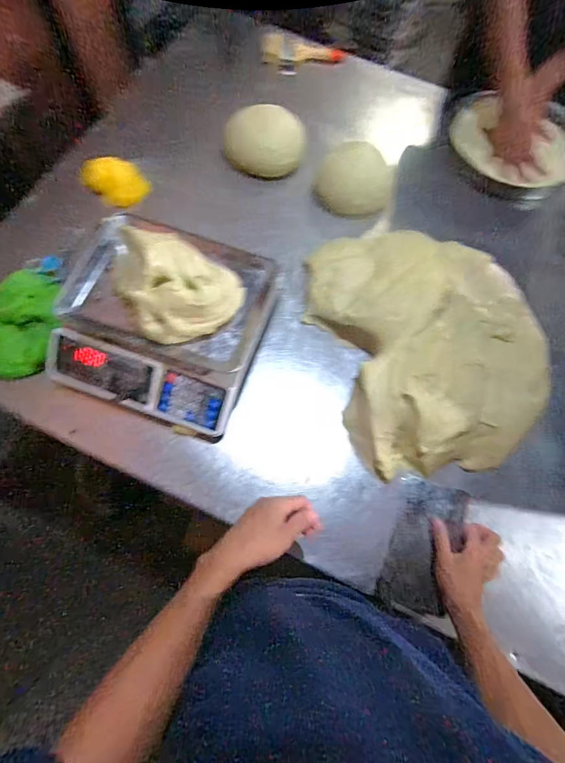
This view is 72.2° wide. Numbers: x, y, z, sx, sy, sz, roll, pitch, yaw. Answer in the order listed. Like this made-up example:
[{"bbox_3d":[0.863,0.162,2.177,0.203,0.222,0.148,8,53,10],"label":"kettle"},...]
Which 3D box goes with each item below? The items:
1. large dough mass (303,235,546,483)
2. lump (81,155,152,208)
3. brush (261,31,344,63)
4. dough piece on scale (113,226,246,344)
[{"bbox_3d":[0.283,-0.088,0.731,0.414,0.073,0.496,-16,71,-10],"label":"large dough mass"},{"bbox_3d":[-0.377,-0.455,0.887,0.128,0.070,0.089,-34,75,-15],"label":"lump"},{"bbox_3d":[0.051,-0.859,1.000,0.208,0.048,0.028,4,69,-2],"label":"brush"},{"bbox_3d":[-0.177,-0.162,0.642,0.176,0.092,0.196,-36,76,-16],"label":"dough piece on scale"}]

